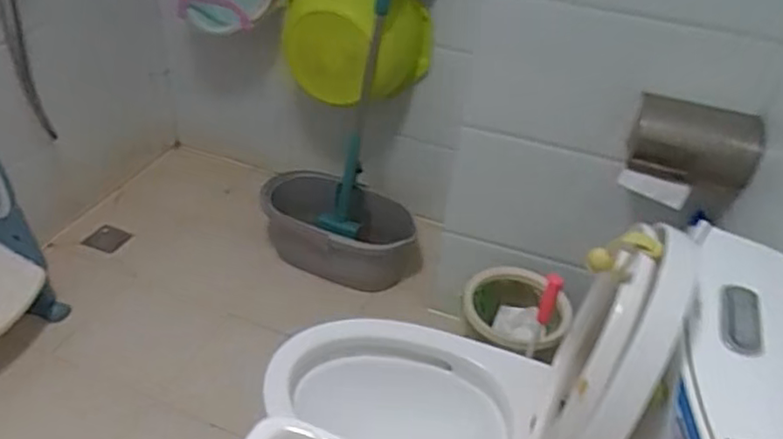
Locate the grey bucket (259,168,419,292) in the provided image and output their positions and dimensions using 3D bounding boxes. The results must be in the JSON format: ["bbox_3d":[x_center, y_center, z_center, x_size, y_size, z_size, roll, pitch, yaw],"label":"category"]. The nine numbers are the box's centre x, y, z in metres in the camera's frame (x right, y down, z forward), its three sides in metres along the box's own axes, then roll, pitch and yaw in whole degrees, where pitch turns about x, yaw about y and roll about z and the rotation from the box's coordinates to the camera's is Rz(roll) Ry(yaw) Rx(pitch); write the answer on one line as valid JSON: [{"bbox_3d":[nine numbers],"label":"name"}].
[{"bbox_3d":[-0.144,0.045,1.785,0.463,0.233,0.222,17,40,13],"label":"grey bucket"}]

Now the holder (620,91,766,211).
[{"bbox_3d":[0.566,-0.124,1.232,0.219,0.167,0.108,15,39,11],"label":"holder"}]

